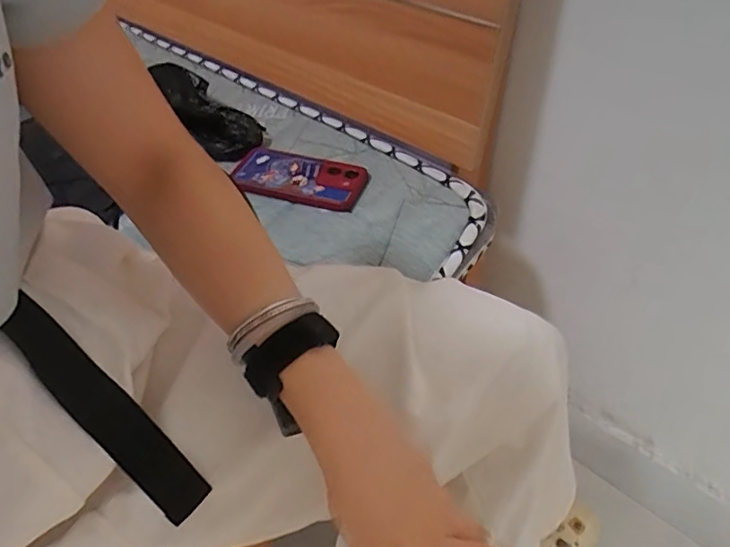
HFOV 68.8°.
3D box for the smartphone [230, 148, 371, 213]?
[{"bbox_3d":[-0.082,-0.118,0.664,0.163,0.017,0.077,14,48,15],"label":"smartphone"}]

